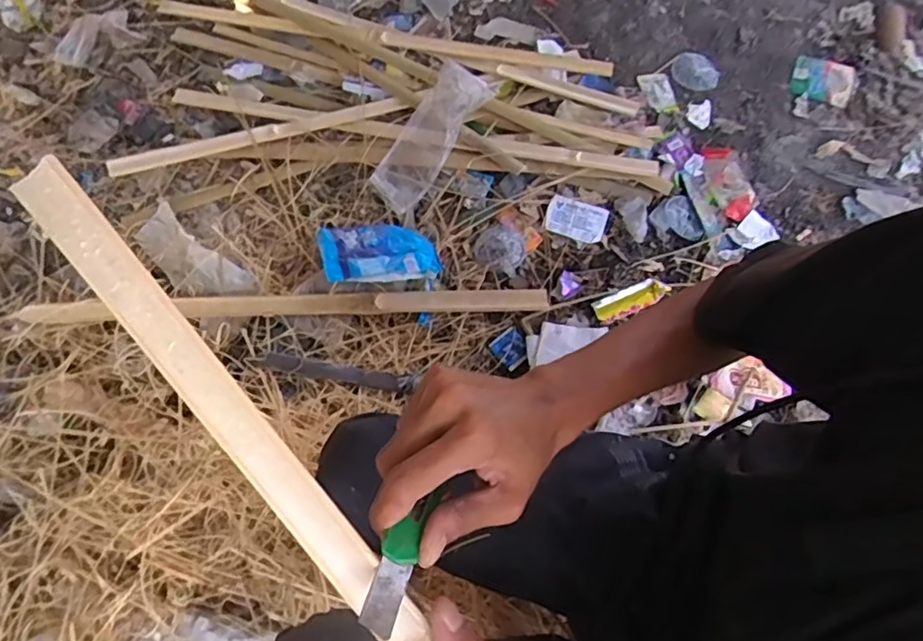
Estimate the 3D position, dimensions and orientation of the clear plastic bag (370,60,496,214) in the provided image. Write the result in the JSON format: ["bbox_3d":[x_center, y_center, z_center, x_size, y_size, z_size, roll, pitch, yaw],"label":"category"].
[{"bbox_3d":[-0.062,-0.338,1.084,0.109,0.069,0.296,30,70,13],"label":"clear plastic bag"}]

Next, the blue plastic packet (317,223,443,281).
[{"bbox_3d":[-0.138,-0.115,0.995,0.195,0.022,0.127,-1,52,-9],"label":"blue plastic packet"}]

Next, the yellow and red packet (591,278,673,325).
[{"bbox_3d":[0.288,-0.036,1.009,0.131,0.016,0.043,-26,74,-9],"label":"yellow and red packet"}]

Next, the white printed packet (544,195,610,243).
[{"bbox_3d":[0.208,-0.185,1.069,0.106,0.009,0.071,19,72,5],"label":"white printed packet"}]

